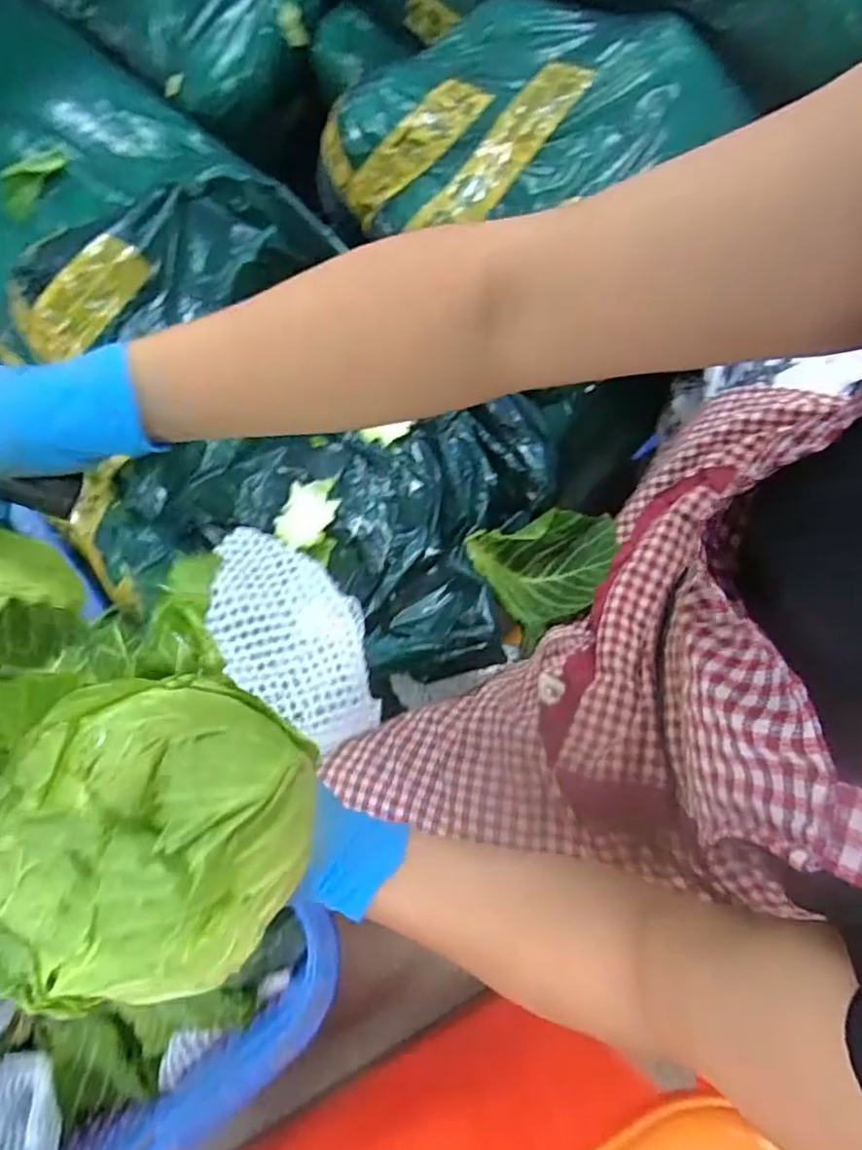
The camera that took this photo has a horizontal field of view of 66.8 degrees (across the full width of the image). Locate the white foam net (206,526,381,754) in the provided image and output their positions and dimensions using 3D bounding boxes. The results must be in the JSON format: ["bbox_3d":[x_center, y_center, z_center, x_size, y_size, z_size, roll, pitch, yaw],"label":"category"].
[{"bbox_3d":[-0.123,0.049,0.576,0.116,0.038,0.208,-25,76,-10],"label":"white foam net"}]

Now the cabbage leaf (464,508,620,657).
[{"bbox_3d":[0.130,-0.013,0.718,0.151,0.073,0.122,-32,77,-11],"label":"cabbage leaf"}]

